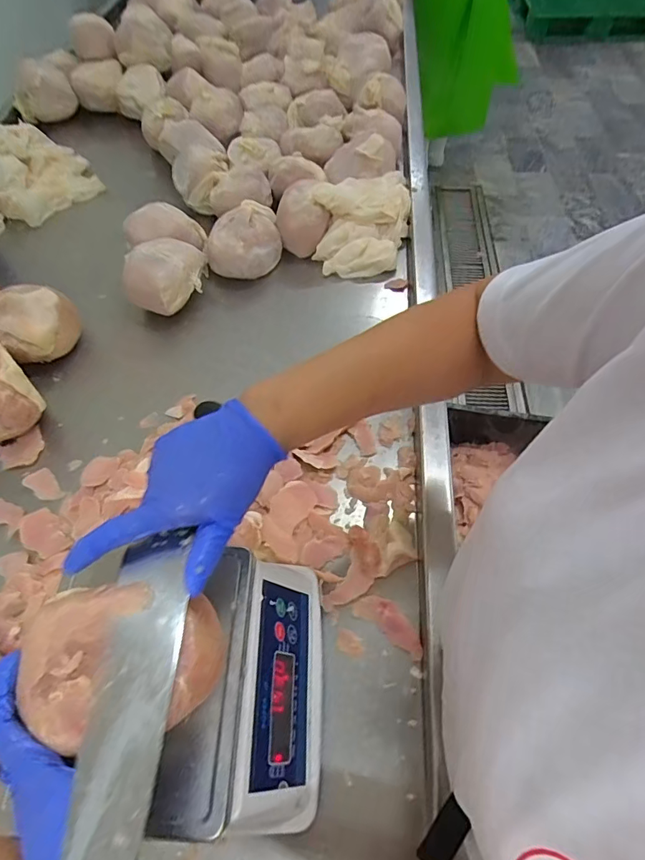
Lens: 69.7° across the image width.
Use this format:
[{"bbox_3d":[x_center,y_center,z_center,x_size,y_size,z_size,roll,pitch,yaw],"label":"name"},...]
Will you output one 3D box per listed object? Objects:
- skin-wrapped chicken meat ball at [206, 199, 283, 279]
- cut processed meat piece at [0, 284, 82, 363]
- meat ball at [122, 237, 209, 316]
[{"bbox_3d":[-0.147,-0.353,0.861,0.135,0.088,0.100,-2,57,1],"label":"skin-wrapped chicken meat ball"},{"bbox_3d":[-0.477,-0.174,0.766,0.119,0.093,0.131,25,61,17],"label":"cut processed meat piece"},{"bbox_3d":[-0.265,-0.266,0.810,0.155,0.098,0.089,-30,61,-16],"label":"meat ball"}]

